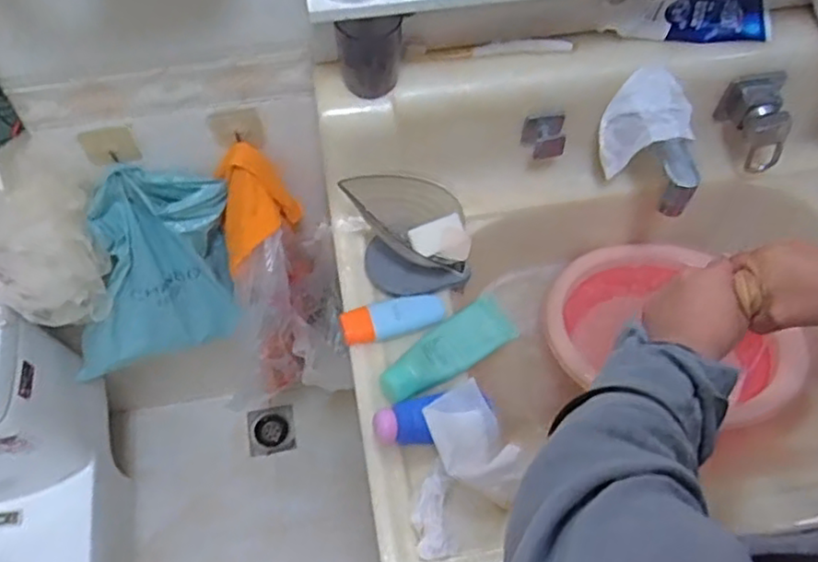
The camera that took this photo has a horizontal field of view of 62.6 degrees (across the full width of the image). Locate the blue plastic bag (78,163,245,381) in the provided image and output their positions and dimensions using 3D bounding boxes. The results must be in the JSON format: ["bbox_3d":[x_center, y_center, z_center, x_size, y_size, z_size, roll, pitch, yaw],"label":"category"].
[{"bbox_3d":[-0.351,-0.002,0.901,0.273,0.280,0.106,-27,66,-14],"label":"blue plastic bag"}]

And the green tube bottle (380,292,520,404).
[{"bbox_3d":[0.041,0.072,0.711,0.173,0.031,0.052,-29,65,-31],"label":"green tube bottle"}]

